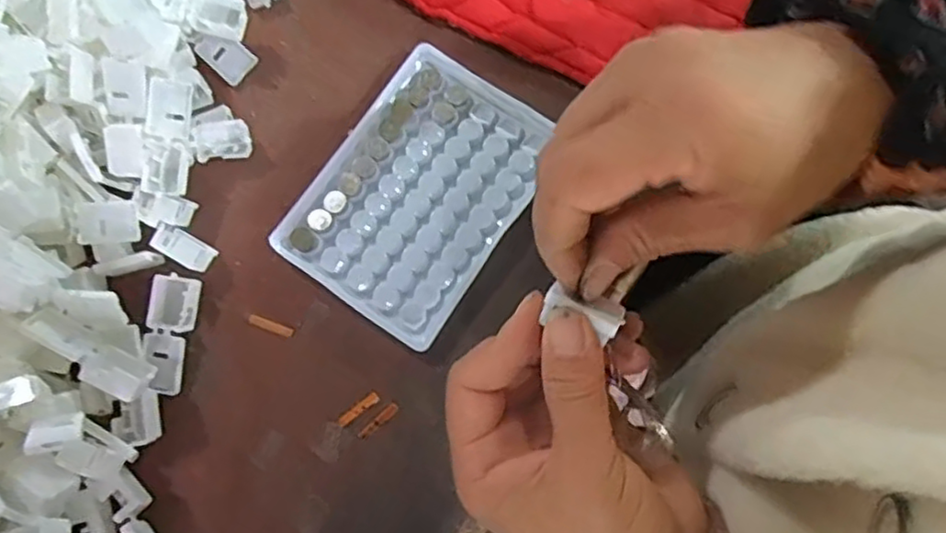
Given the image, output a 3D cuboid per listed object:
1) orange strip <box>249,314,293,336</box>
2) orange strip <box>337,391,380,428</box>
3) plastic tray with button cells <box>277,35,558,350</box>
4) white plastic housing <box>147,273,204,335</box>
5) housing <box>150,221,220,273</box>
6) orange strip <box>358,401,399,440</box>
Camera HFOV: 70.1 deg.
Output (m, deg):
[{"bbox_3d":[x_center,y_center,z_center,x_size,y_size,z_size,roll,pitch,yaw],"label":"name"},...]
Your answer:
[{"bbox_3d":[-0.097,0.028,0.323,0.023,0.004,0.005,20,79,5],"label":"orange strip"},{"bbox_3d":[-0.054,0.067,0.314,0.022,0.004,0.005,-38,80,-7],"label":"orange strip"},{"bbox_3d":[-0.026,-0.038,0.334,0.093,0.008,0.128,33,81,7],"label":"plastic tray with button cells"},{"bbox_3d":[-0.143,0.017,0.323,0.022,0.008,0.027,7,89,-15],"label":"white plastic housing"},{"bbox_3d":[-0.141,-0.009,0.328,0.028,0.013,0.014,29,80,7],"label":"housing"},{"bbox_3d":[-0.044,0.072,0.313,0.022,0.004,0.005,-43,81,-8],"label":"orange strip"}]

